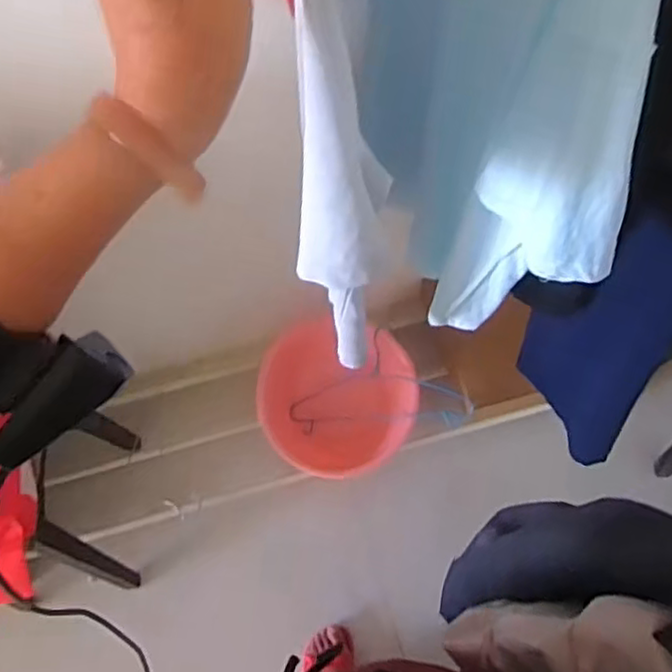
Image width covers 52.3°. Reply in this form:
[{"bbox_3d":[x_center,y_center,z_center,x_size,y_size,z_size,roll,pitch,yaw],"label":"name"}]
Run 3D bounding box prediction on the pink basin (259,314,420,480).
[{"bbox_3d":[-0.007,0.121,1.363,0.315,0.157,0.265,23,68,14],"label":"pink basin"}]

